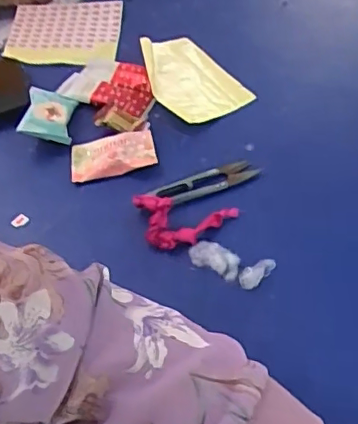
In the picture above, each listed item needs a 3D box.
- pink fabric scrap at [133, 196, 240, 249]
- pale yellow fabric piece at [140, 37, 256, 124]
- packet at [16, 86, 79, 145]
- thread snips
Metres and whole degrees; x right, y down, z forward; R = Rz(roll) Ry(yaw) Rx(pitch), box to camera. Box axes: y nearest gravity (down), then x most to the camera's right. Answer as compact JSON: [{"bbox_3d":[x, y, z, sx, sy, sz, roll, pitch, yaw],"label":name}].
[{"bbox_3d":[0.002,0.007,0.460,0.082,0.021,0.041,5,53,8],"label":"pink fabric scrap"},{"bbox_3d":[0.009,-0.134,0.576,0.084,0.019,0.116,-28,56,-17],"label":"pale yellow fabric piece"},{"bbox_3d":[-0.121,-0.092,0.542,0.044,0.018,0.060,2,53,6],"label":"packet"},{"bbox_3d":[0.023,-0.024,0.499,0.095,0.010,0.024,-19,54,-10],"label":"thread snips"}]

